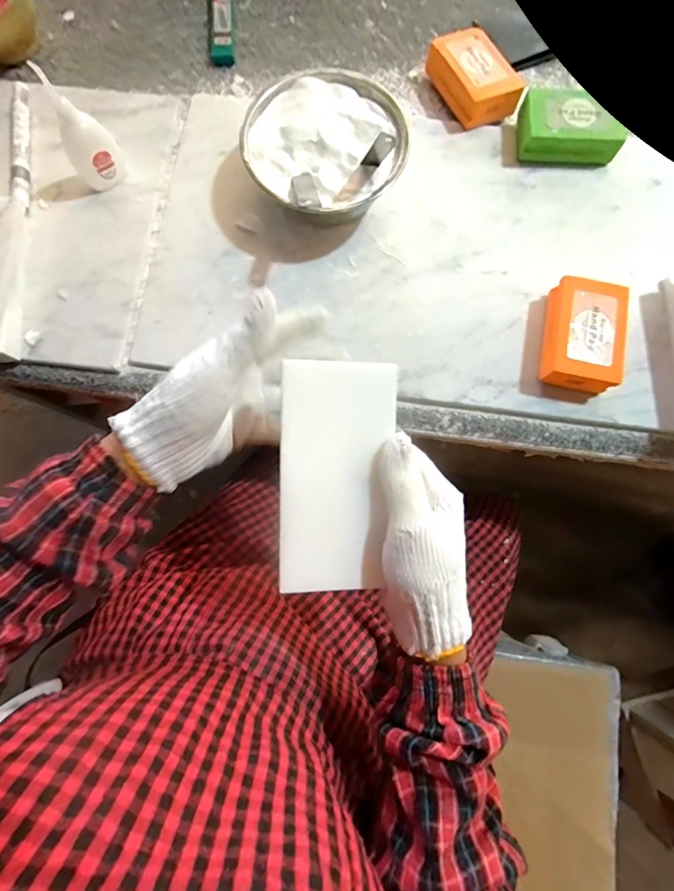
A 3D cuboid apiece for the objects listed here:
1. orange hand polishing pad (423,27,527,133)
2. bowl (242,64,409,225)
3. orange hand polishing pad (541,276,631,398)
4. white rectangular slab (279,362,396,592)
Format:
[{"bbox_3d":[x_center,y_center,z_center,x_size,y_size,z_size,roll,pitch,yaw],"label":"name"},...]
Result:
[{"bbox_3d":[0.139,-0.381,0.432,0.064,0.037,0.093,-28,81,-5],"label":"orange hand polishing pad"},{"bbox_3d":[-0.010,-0.275,0.400,0.139,0.060,0.144,0,80,-1],"label":"bowl"},{"bbox_3d":[0.219,-0.098,0.376,0.061,0.035,0.091,11,80,1],"label":"orange hand polishing pad"},{"bbox_3d":[-0.002,0.022,0.268,0.071,0.007,0.145,3,96,-9],"label":"white rectangular slab"}]

